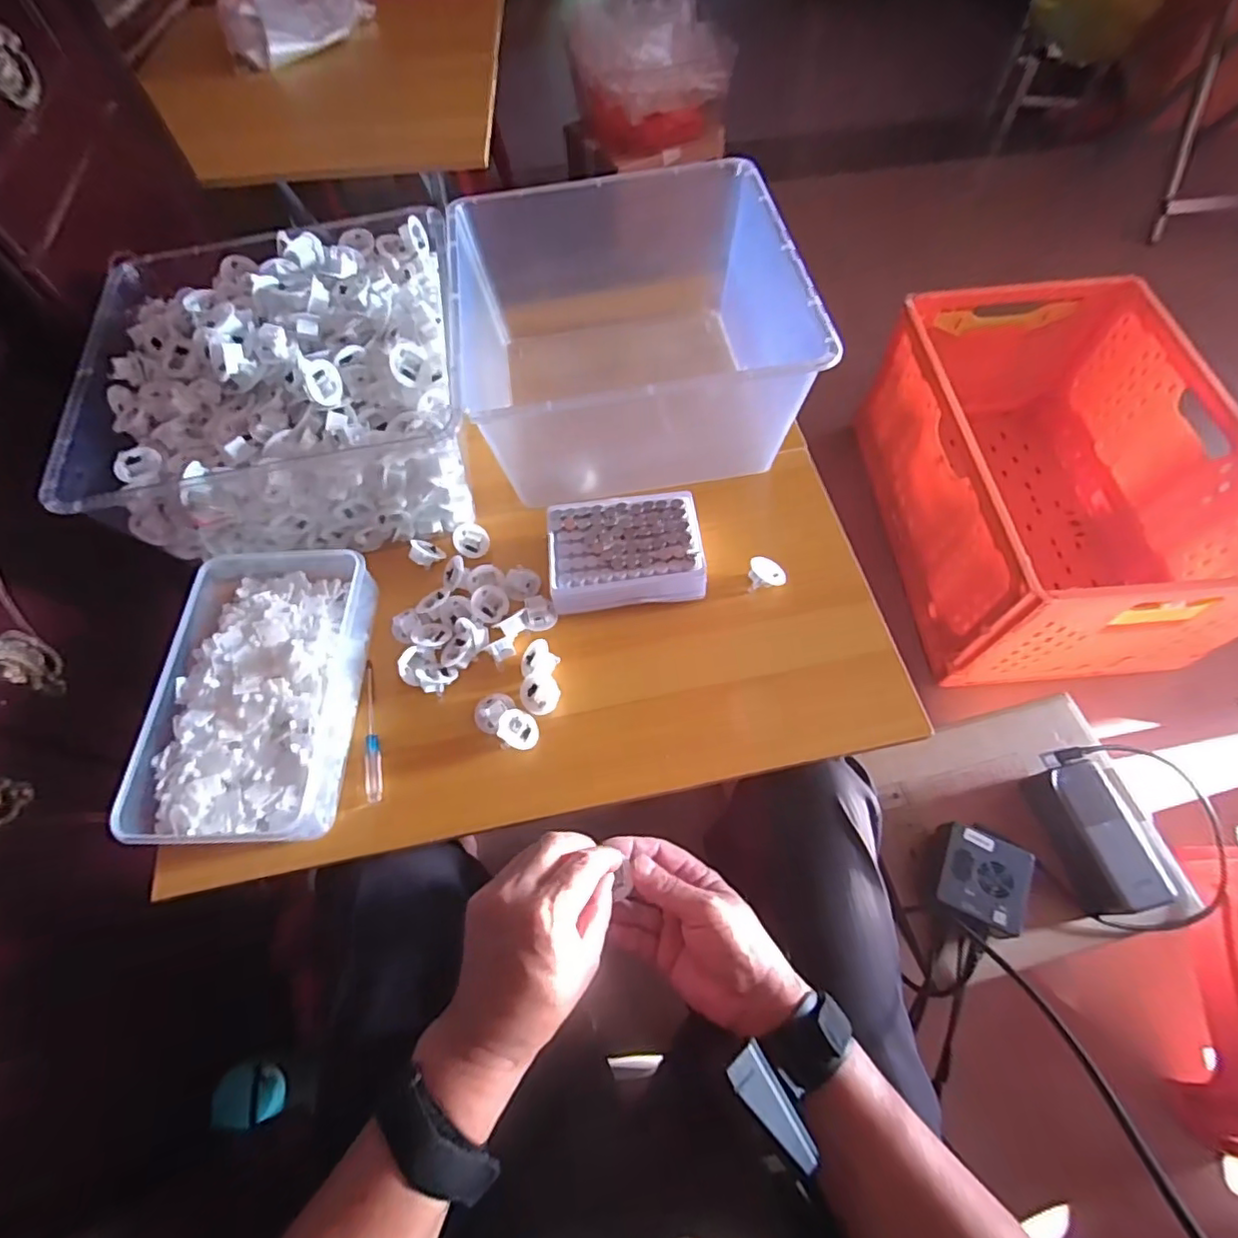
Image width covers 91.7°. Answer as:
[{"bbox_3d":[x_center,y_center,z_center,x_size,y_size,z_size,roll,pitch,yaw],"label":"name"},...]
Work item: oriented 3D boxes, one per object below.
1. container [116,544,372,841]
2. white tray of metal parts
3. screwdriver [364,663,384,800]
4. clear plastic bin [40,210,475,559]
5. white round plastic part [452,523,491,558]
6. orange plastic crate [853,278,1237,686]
[{"bbox_3d":[-0.289,0.050,0.492,0.152,0.041,0.250,-3,63,1],"label":"container"},{"bbox_3d":[0.006,-0.058,0.529,0.132,0.037,0.101,-5,63,0],"label":"white tray of metal parts"},{"bbox_3d":[-0.199,0.088,0.486,0.013,0.008,0.117,-11,63,-3],"label":"screwdriver"},{"bbox_3d":[-0.289,-0.211,0.553,0.310,0.137,0.292,-12,63,-3],"label":"clear plastic bin"},{"bbox_3d":[-0.137,-0.072,0.555,0.034,0.009,0.034,48,56,-6],"label":"white round plastic part"},{"bbox_3d":[0.682,-0.243,0.983,0.381,0.334,0.627,-5,63,0],"label":"orange plastic crate"}]

